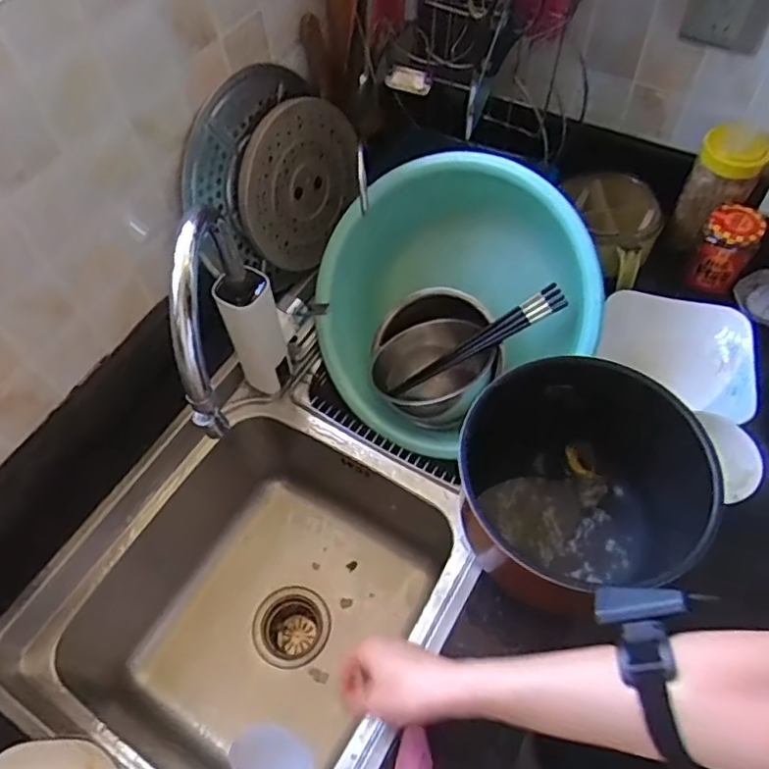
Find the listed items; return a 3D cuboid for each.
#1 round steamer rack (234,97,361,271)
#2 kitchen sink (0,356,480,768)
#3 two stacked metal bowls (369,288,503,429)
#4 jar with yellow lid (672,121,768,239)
[{"bbox_3d":[-0.112,-0.278,0.844,0.019,0.190,0.222,19,71,31],"label":"round steamer rack"},{"bbox_3d":[-0.150,0.280,0.794,0.424,0.264,0.447,27,63,19],"label":"kitchen sink"},{"bbox_3d":[0.066,-0.027,0.846,0.166,0.107,0.157,-2,58,2],"label":"two stacked metal bowls"},{"bbox_3d":[0.449,-0.267,0.835,0.078,0.140,0.080,-2,58,2],"label":"jar with yellow lid"}]

